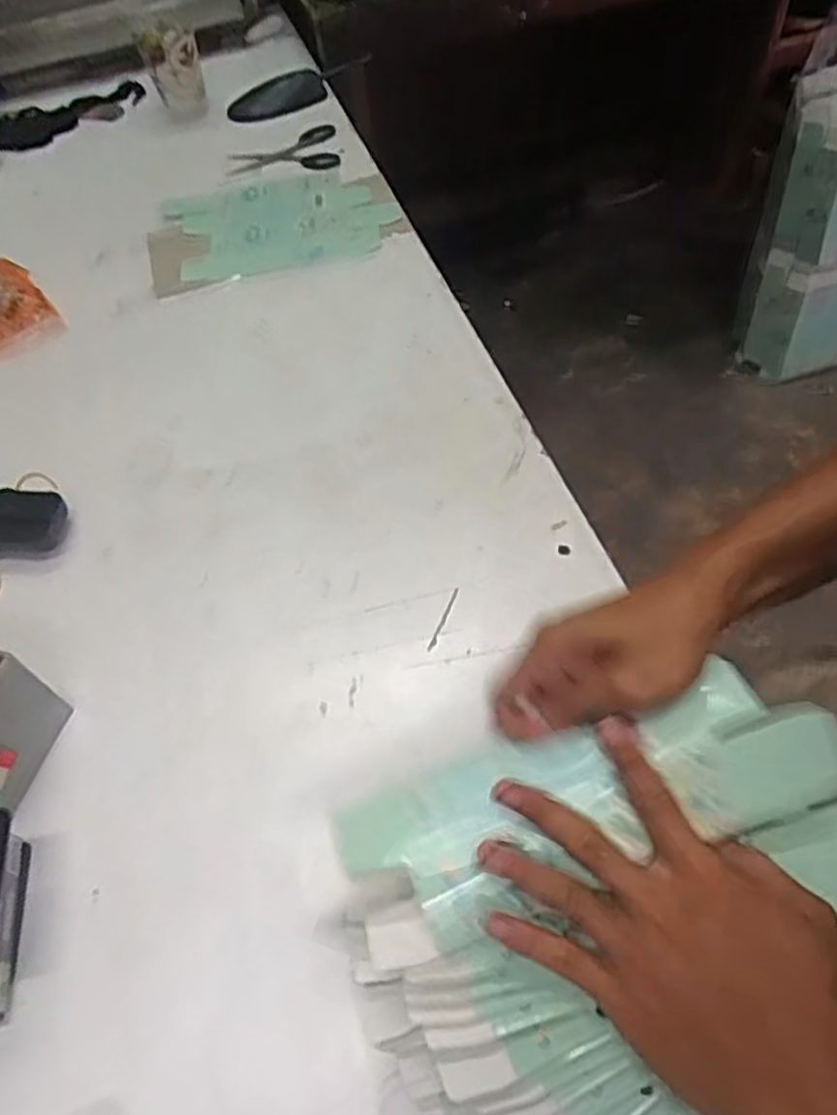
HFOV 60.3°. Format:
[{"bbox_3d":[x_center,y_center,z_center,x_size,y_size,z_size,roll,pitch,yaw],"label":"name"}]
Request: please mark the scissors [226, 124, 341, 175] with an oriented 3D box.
[{"bbox_3d":[-0.172,-0.520,0.922,0.141,0.009,0.101,-4,55,2],"label":"scissors"}]

